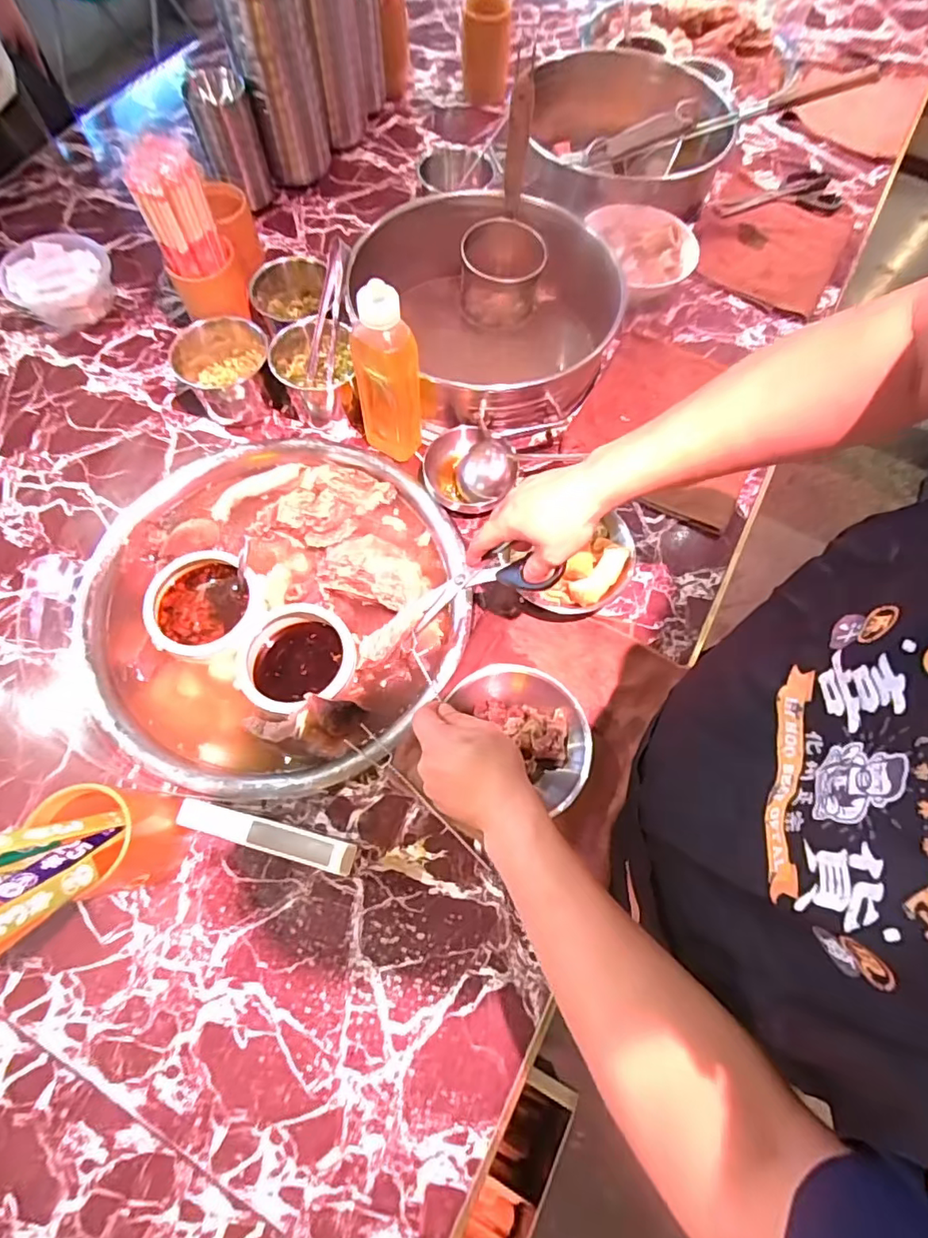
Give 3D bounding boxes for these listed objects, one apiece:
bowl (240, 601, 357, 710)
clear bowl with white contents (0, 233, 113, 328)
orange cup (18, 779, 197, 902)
[{"bbox_3d":[-0.185,0.046,0.612,0.121,0.050,0.118,1,68,-2],"label":"bowl"},{"bbox_3d":[-0.586,-0.491,0.794,0.141,0.064,0.125,-31,71,-12],"label":"clear bowl with white contents"},{"bbox_3d":[-0.303,0.192,0.478,0.071,0.124,0.078,0,68,0],"label":"orange cup"}]

